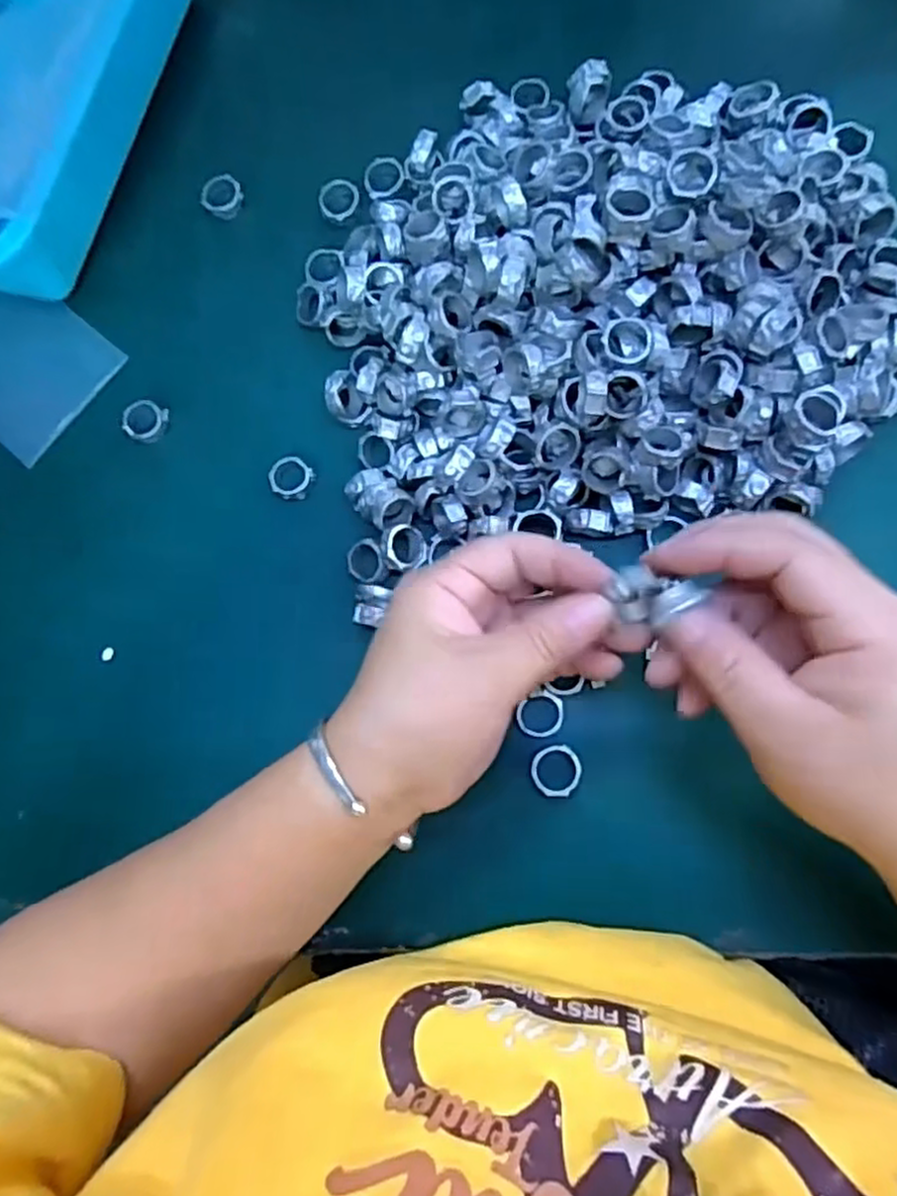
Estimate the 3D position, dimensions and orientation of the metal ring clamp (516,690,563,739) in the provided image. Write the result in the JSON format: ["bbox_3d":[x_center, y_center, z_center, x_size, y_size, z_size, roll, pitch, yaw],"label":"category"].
[{"bbox_3d":[0.042,0.053,0.328,0.021,0.004,0.021,-1,83,7],"label":"metal ring clamp"}]

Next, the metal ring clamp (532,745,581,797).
[{"bbox_3d":[0.049,0.078,0.324,0.022,0.004,0.023,-1,83,7],"label":"metal ring clamp"}]

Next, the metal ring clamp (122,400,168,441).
[{"bbox_3d":[-0.159,-0.093,0.373,0.018,0.008,0.021,24,86,9],"label":"metal ring clamp"}]

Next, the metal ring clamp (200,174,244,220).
[{"bbox_3d":[-0.124,-0.219,0.391,0.020,0.010,0.022,-1,83,7],"label":"metal ring clamp"}]

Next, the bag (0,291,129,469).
[{"bbox_3d":[-0.245,-0.138,0.398,0.122,0.007,0.079,40,87,12],"label":"bag"}]

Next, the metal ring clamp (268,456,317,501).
[{"bbox_3d":[-0.080,-0.061,0.364,0.023,0.004,0.021,-1,83,7],"label":"metal ring clamp"}]

